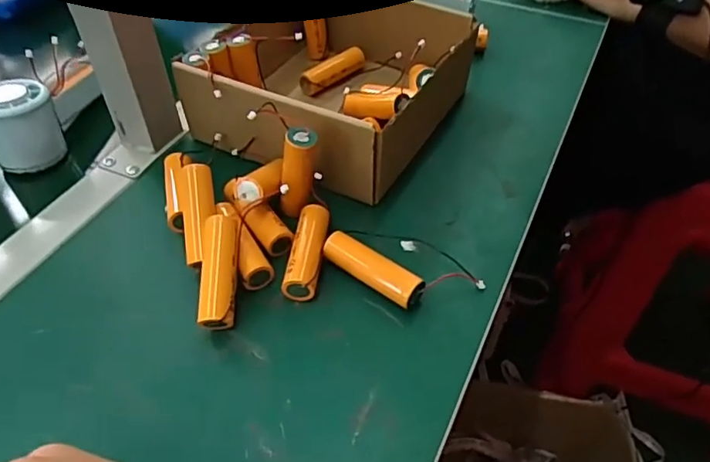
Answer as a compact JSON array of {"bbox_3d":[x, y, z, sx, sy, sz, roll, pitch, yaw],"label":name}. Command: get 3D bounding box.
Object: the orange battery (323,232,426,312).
[{"bbox_3d":[0.011,0.027,0.385,0.072,0.020,0.021,31,53,26],"label":"orange battery"}]

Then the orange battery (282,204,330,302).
[{"bbox_3d":[-0.032,0.015,0.396,0.021,0.019,0.074,5,46,5],"label":"orange battery"}]

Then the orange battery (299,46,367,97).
[{"bbox_3d":[-0.020,-0.155,0.550,0.017,0.019,0.076,35,55,29],"label":"orange battery"}]

